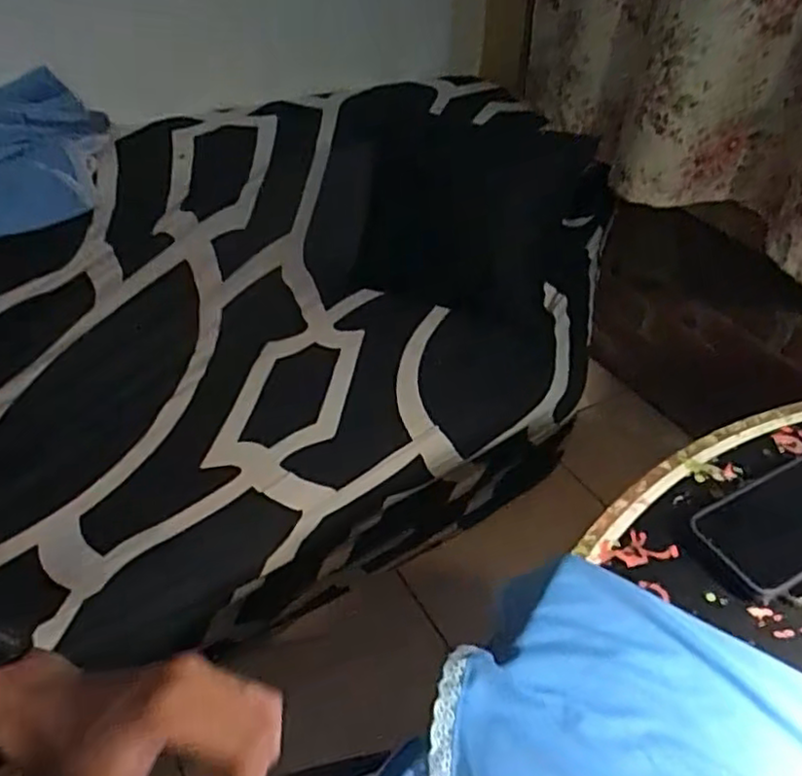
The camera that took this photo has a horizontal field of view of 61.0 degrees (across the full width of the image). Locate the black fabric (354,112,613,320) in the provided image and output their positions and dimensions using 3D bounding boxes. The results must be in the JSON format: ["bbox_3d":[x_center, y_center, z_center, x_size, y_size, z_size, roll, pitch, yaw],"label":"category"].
[{"bbox_3d":[0.155,-0.322,1.263,0.416,0.279,0.250,10,42,10],"label":"black fabric"}]

